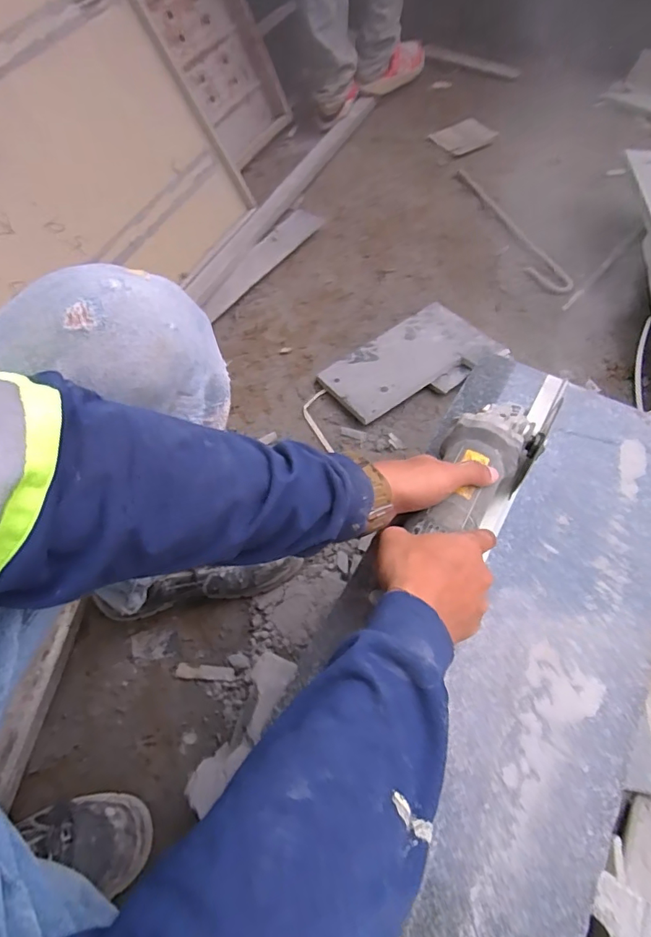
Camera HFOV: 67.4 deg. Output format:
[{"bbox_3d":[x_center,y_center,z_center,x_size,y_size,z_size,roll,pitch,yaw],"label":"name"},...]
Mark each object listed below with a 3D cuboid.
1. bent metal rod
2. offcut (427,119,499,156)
[{"bbox_3d":[0.401,-0.527,1.078,0.068,0.015,0.437,-23,62,-6],"label":"bent metal rod"},{"bbox_3d":[0.355,-0.858,1.263,0.150,0.011,0.126,-31,62,-13],"label":"offcut"}]

